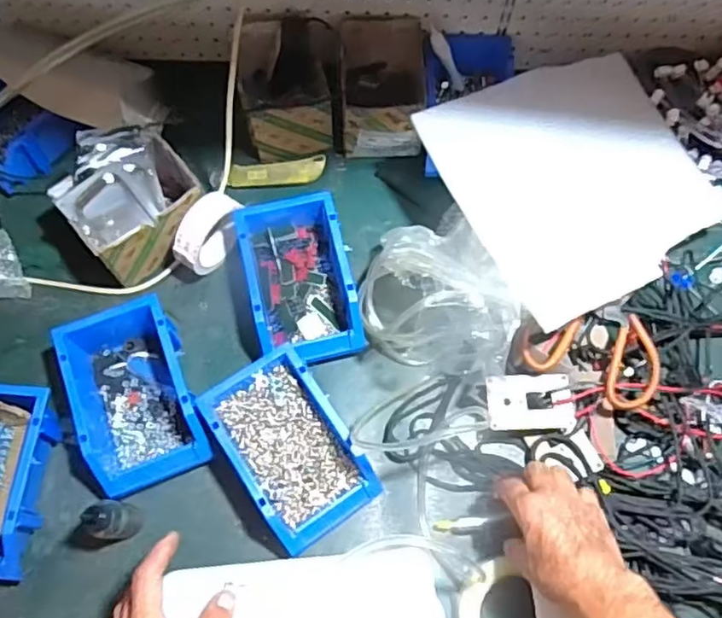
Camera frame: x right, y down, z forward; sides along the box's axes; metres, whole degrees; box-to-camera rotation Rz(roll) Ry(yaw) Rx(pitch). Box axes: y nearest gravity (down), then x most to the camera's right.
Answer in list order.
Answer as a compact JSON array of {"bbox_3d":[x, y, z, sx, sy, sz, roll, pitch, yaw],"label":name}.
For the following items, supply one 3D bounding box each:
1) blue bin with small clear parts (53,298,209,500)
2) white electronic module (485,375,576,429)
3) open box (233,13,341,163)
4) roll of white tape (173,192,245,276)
[{"bbox_3d":[-0.242,0.088,0.661,0.116,0.075,0.195,-21,70,-9],"label":"blue bin with small clear parts"},{"bbox_3d":[0.183,0.100,0.666,0.091,0.014,0.058,-1,69,-2],"label":"white electronic module"},{"bbox_3d":[-0.091,-0.280,0.784,0.135,0.100,0.146,0,69,-1],"label":"open box"},{"bbox_3d":[-0.177,-0.087,0.720,0.037,0.085,0.090,34,72,11],"label":"roll of white tape"}]

